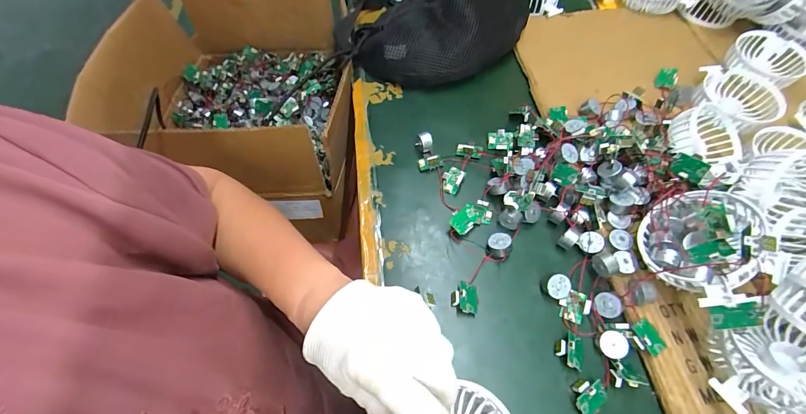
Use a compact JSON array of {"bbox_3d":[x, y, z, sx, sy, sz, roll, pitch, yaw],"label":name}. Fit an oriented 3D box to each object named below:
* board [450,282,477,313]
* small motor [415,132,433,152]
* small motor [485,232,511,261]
[{"bbox_3d":[0.060,0.088,0.345,0.024,0.020,0.029,7,60,3],"label":"board"},{"bbox_3d":[0.025,-0.078,0.433,0.020,0.021,0.020,-1,60,-2],"label":"small motor"},{"bbox_3d":[0.100,0.041,0.370,0.023,0.018,0.027,13,61,6],"label":"small motor"}]

